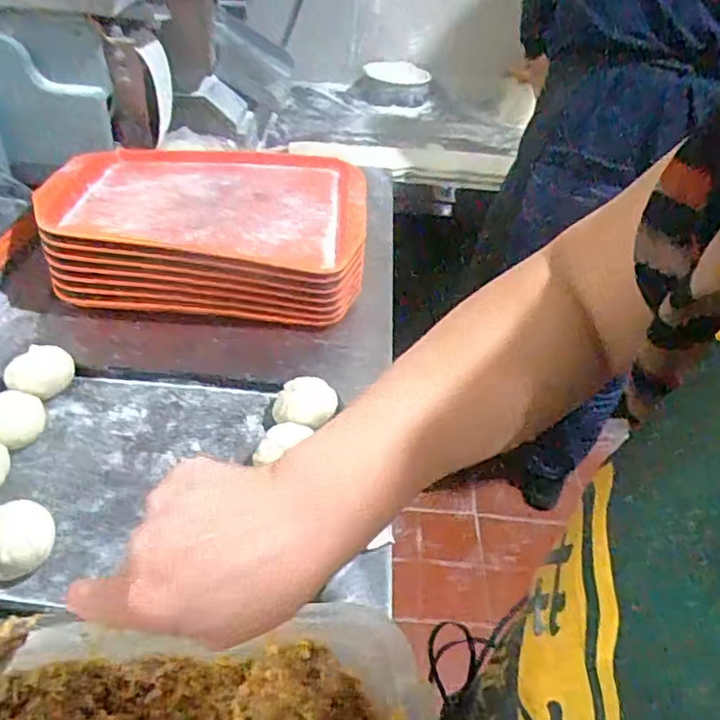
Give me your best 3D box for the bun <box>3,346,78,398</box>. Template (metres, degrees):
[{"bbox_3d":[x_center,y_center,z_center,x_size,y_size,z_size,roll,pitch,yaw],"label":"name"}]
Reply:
[{"bbox_3d":[-0.366,0.019,0.724,0.067,0.046,0.067,-3,40,-11],"label":"bun"}]

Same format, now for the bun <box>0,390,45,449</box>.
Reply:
[{"bbox_3d":[-0.369,0.062,0.665,0.058,0.038,0.065,1,40,-6],"label":"bun"}]

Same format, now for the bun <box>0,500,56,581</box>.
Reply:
[{"bbox_3d":[-0.303,0.163,0.552,0.069,0.056,0.055,-27,50,-34],"label":"bun"}]

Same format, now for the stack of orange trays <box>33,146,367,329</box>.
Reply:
[{"bbox_3d":[-0.217,-0.197,0.926,0.428,0.110,0.308,4,39,-3],"label":"stack of orange trays"}]

